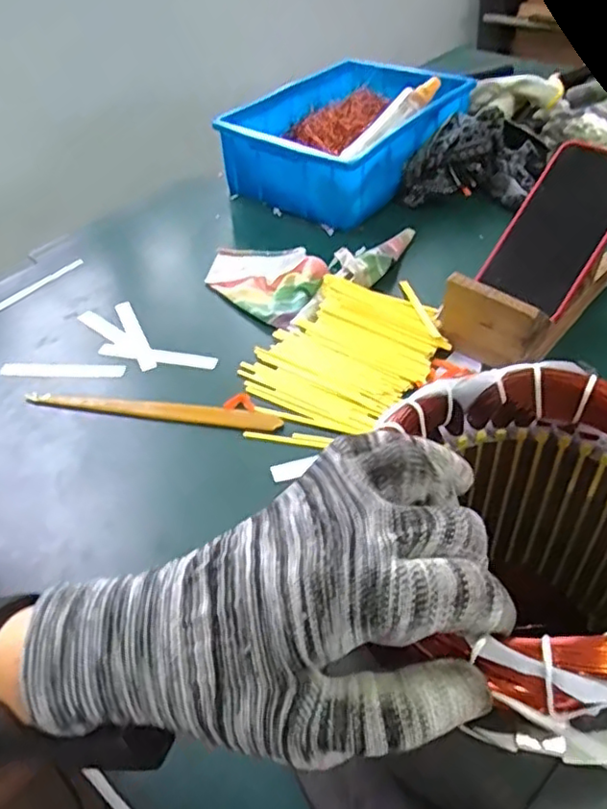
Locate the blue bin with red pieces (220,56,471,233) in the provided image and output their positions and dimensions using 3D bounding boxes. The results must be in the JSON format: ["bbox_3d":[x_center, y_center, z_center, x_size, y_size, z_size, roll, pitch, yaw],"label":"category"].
[{"bbox_3d":[0.053,-0.332,0.779,0.206,0.085,0.280,28,52,28],"label":"blue bin with red pieces"}]

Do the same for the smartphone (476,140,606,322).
[{"bbox_3d":[0.224,-0.156,0.551,0.078,0.008,0.157,32,89,28],"label":"smartphone"}]

